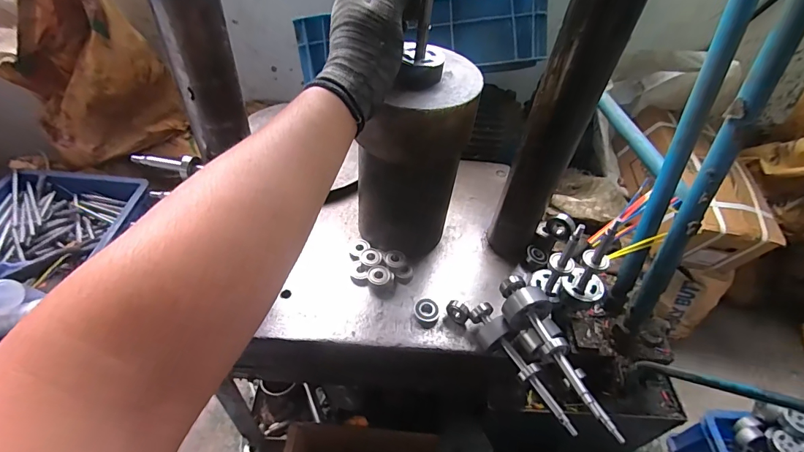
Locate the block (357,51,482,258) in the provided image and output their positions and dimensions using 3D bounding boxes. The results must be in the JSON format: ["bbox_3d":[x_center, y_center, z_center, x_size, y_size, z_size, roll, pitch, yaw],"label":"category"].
[{"bbox_3d":[0.007,-0.069,0.521,0.138,0.250,0.115,6,47,-1],"label":"block"}]

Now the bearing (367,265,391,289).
[{"bbox_3d":[-0.031,0.066,0.548,0.029,0.008,0.028,3,47,-3],"label":"bearing"}]

